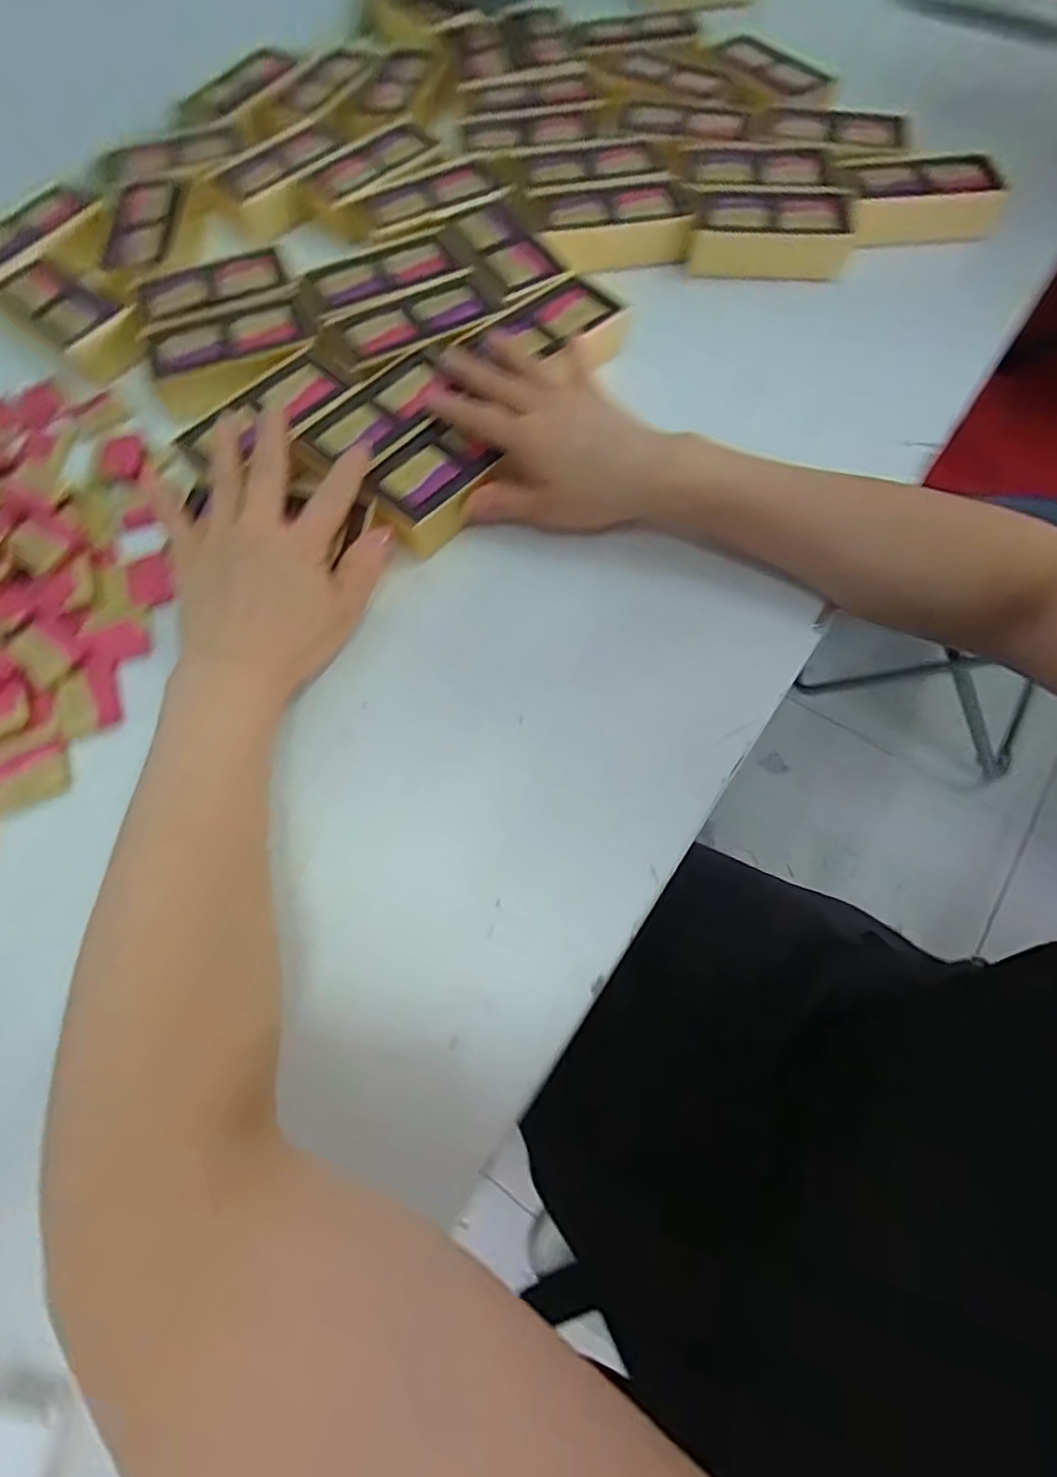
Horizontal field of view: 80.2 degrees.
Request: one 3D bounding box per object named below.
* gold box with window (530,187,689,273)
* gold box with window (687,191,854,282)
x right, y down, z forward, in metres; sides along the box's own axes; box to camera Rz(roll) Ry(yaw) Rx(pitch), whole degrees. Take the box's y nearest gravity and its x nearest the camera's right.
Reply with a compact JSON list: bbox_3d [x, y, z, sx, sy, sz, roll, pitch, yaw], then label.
[{"bbox_3d":[0.066,-0.397,0.487,0.112,0.028,0.057,-5,67,1],"label":"gold box with window"},{"bbox_3d":[0.185,-0.392,0.489,0.119,0.036,0.062,4,67,2],"label":"gold box with window"}]

